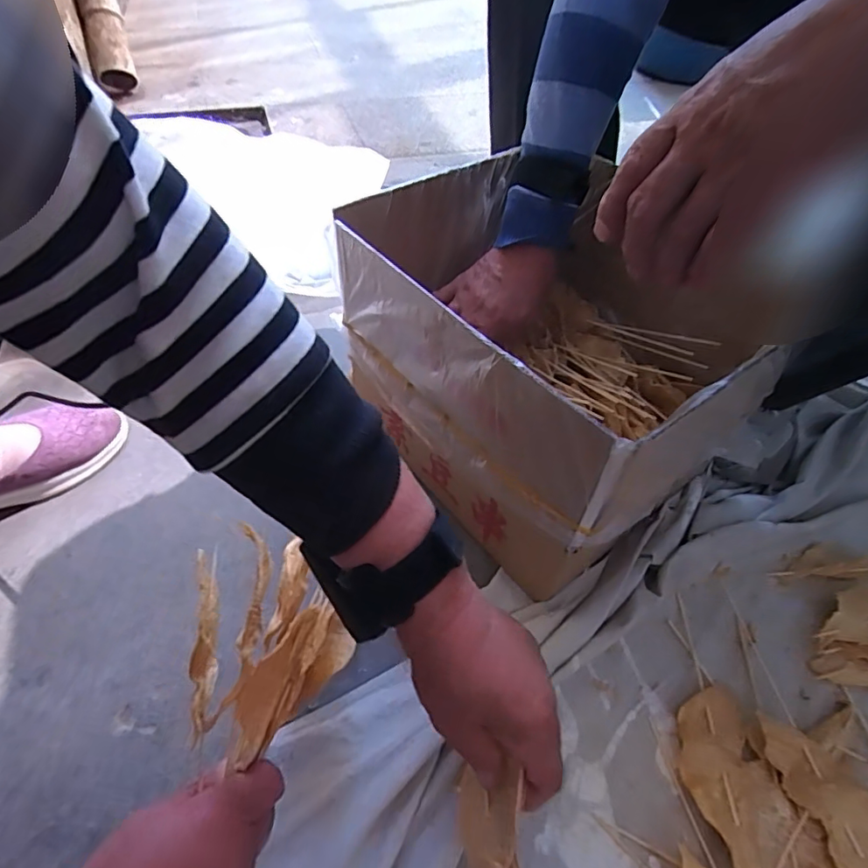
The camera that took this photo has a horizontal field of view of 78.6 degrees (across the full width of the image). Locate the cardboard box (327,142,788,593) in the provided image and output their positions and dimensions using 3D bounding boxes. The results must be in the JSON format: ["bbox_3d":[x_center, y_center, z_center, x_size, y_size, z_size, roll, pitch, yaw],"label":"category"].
[{"bbox_3d":[0.076,-0.058,0.488,0.205,0.226,0.332,-28,58,-25],"label":"cardboard box"}]

